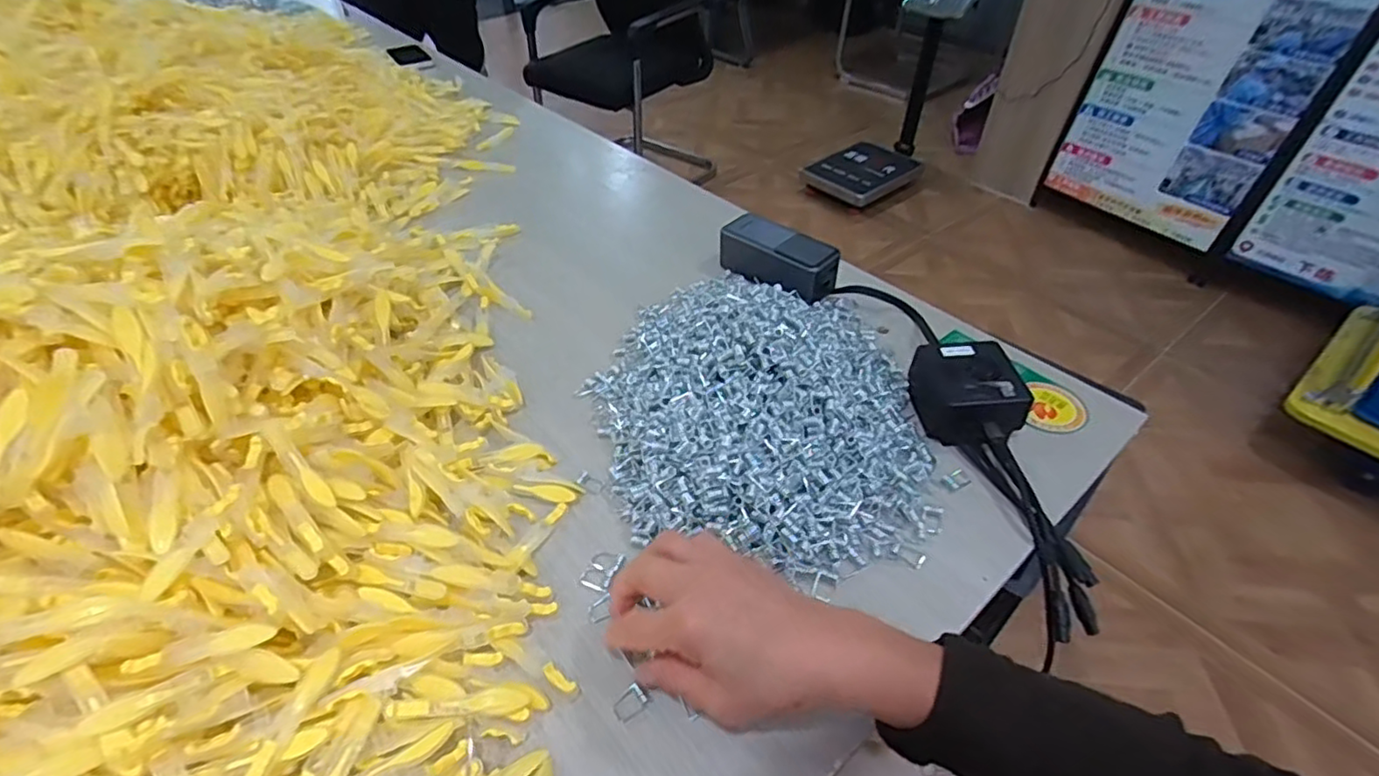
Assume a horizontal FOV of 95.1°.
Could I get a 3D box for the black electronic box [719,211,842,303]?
[{"bbox_3d":[0.094,-0.143,0.689,0.132,0.051,0.051,25,49,24],"label":"black electronic box"}]

